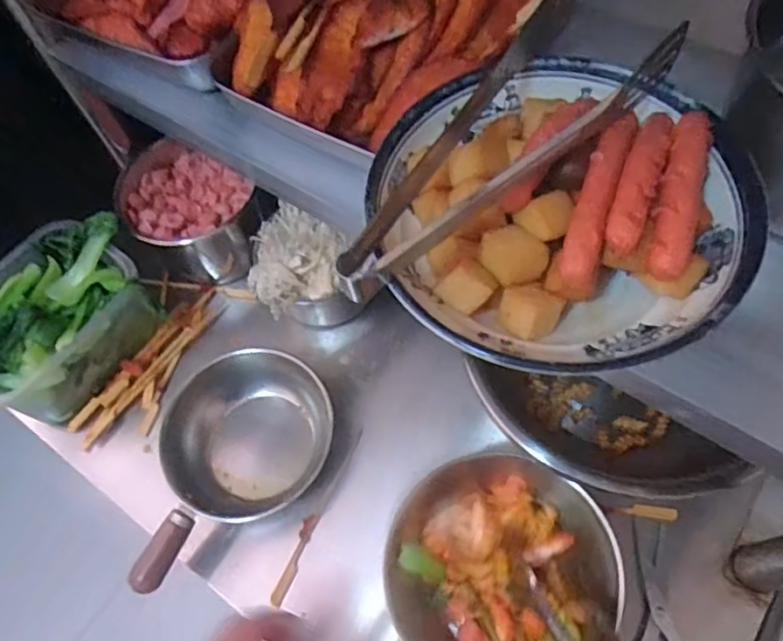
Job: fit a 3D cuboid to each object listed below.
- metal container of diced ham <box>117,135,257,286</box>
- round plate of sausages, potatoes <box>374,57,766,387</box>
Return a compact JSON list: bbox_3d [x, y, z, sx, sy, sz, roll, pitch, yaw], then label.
[{"bbox_3d":[-0.232,-0.115,0.696,0.149,0.088,0.119,36,69,21],"label":"metal container of diced ham"},{"bbox_3d":[0.094,-0.062,0.356,0.206,0.069,0.200,-2,61,3],"label":"round plate of sausages, potatoes"}]

